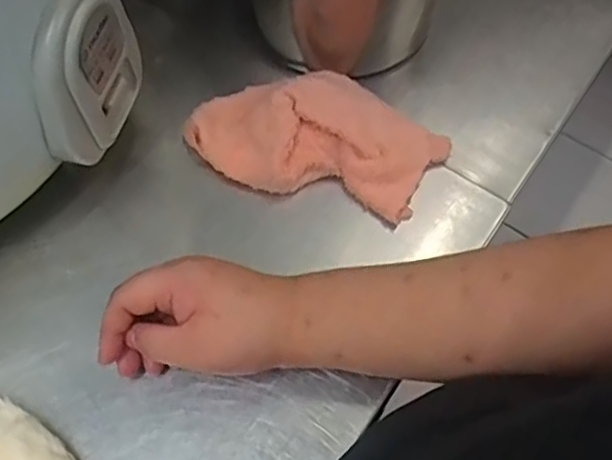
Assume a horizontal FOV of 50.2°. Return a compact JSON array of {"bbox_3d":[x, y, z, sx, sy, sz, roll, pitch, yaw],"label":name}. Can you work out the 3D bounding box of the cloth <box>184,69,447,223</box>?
[{"bbox_3d":[0.008,-0.074,0.487,0.185,0.039,0.098,13,63,5],"label":"cloth"}]

